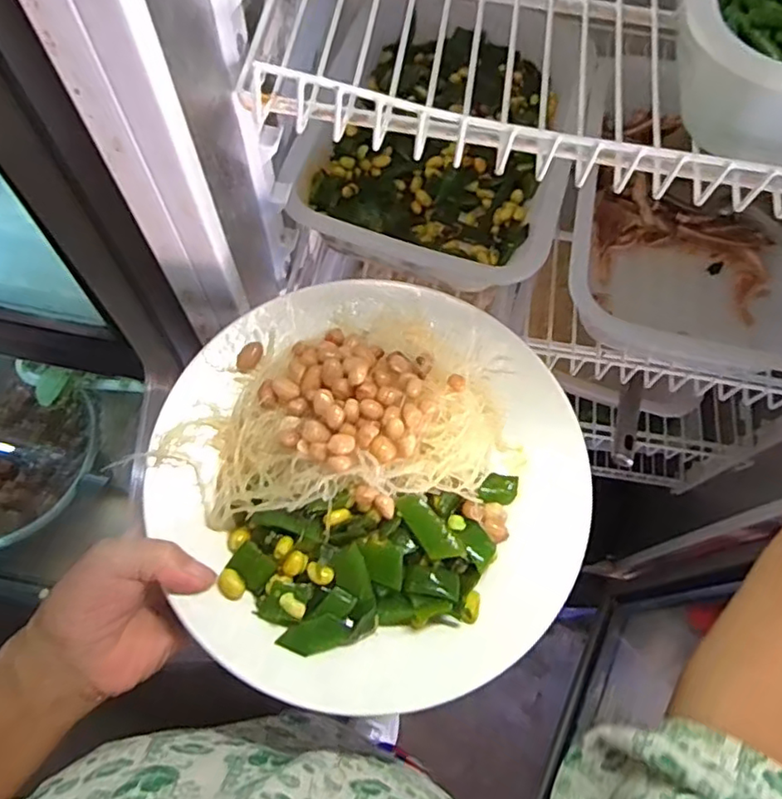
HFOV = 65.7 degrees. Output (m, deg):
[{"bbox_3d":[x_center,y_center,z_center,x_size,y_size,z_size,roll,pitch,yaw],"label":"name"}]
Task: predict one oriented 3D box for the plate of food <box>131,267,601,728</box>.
[{"bbox_3d":[-0.011,0.038,0.338,0.238,0.038,0.233,1,69,-3],"label":"plate of food"}]

